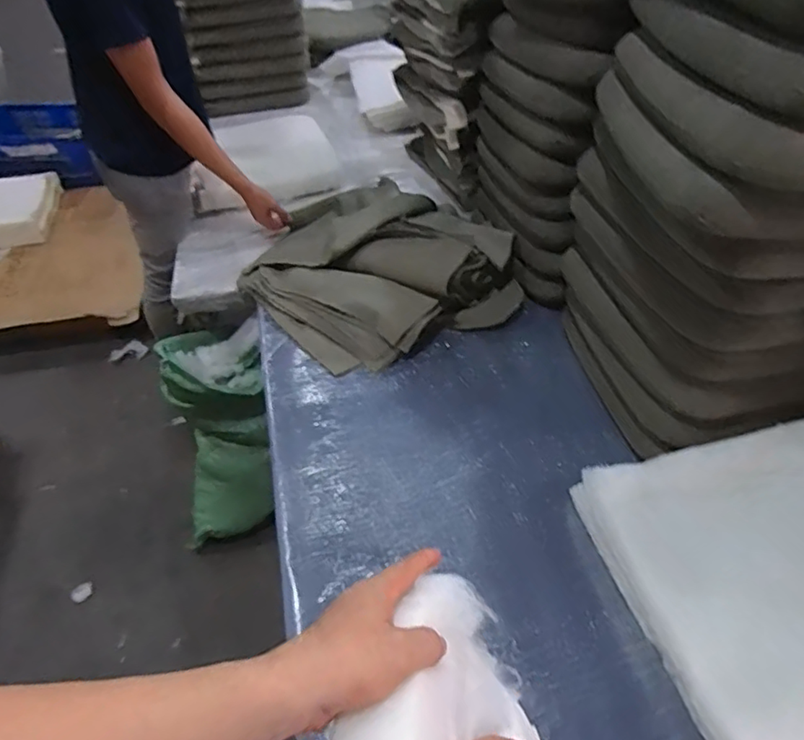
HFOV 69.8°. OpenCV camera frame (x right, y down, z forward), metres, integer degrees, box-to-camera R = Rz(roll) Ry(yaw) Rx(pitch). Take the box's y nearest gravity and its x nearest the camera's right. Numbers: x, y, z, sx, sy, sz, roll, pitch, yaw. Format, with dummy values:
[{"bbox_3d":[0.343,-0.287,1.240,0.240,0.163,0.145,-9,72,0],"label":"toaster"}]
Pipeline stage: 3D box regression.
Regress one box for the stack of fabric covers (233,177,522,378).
[{"bbox_3d":[-0.050,-0.245,1.279,0.506,0.142,0.555,-31,51,-26],"label":"stack of fabric covers"}]

